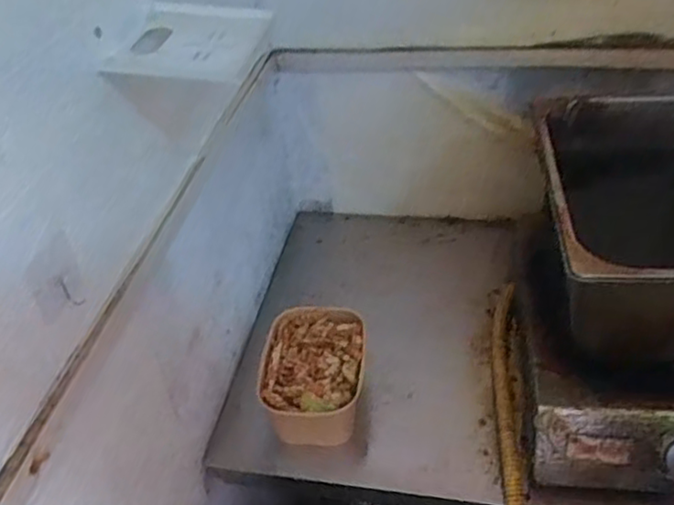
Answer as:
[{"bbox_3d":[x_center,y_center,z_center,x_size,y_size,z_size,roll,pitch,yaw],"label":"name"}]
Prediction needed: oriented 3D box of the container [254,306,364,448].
[{"bbox_3d":[-0.028,0.151,0.817,0.119,0.077,0.157,-1,40,6],"label":"container"}]

